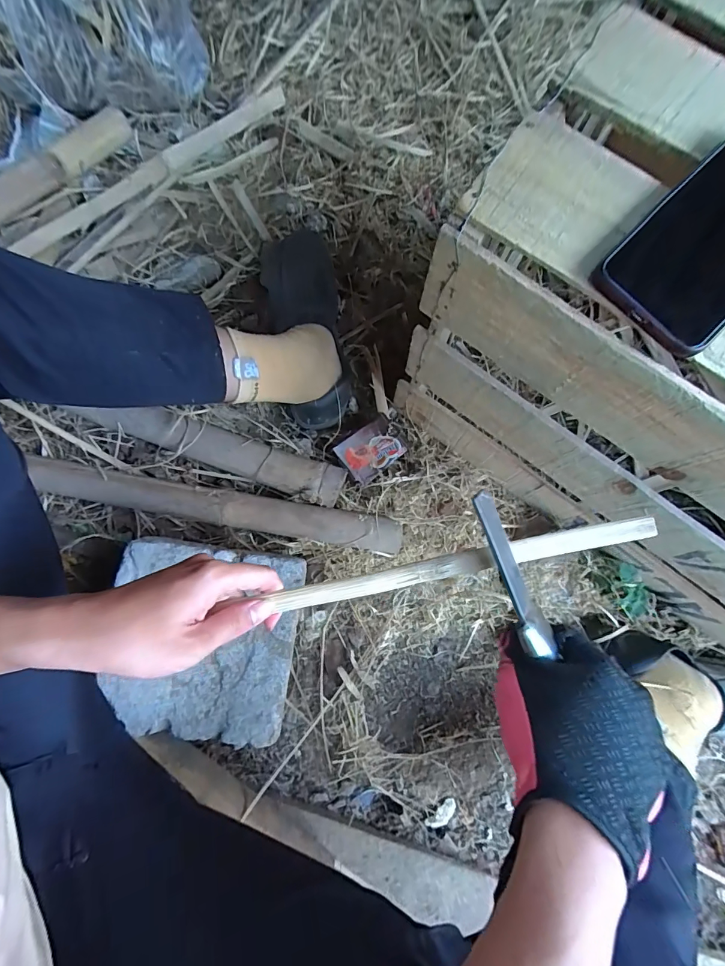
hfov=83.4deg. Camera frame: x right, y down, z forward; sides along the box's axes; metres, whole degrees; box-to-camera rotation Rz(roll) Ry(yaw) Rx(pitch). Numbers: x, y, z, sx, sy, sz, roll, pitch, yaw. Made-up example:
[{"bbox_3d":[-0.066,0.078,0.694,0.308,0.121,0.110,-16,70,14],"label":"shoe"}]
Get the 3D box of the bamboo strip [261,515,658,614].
[{"bbox_3d":[0.080,0.061,0.311,0.294,0.010,0.017,-11,77,-3],"label":"bamboo strip"}]

